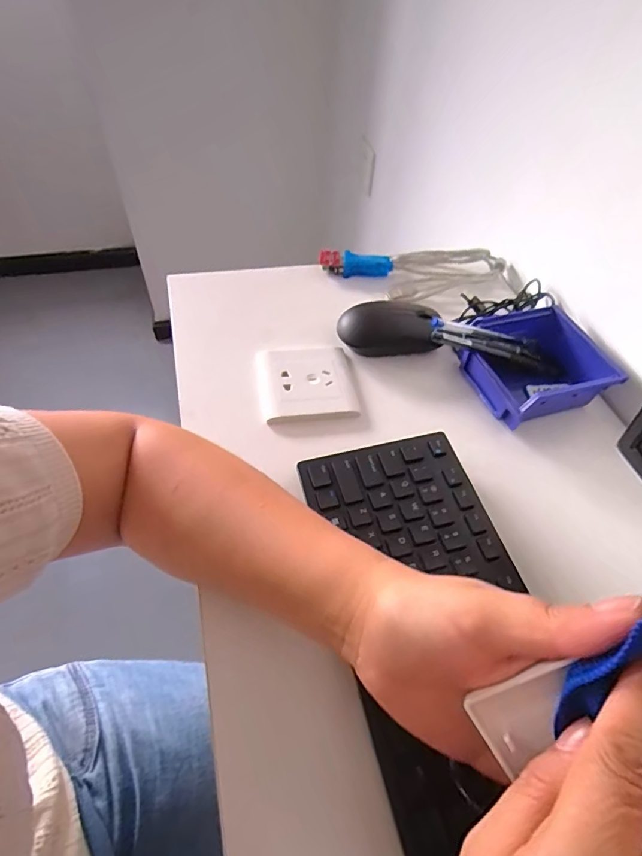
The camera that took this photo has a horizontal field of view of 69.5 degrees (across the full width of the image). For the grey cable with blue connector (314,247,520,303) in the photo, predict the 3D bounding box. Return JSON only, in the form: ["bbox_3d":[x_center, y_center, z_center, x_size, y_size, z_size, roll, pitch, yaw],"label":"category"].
[{"bbox_3d":[0.122,-0.178,0.536,0.240,0.025,0.076,0,50,-4],"label":"grey cable with blue connector"}]

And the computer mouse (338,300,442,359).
[{"bbox_3d":[0.067,-0.104,0.466,0.094,0.035,0.053,4,51,-1],"label":"computer mouse"}]

